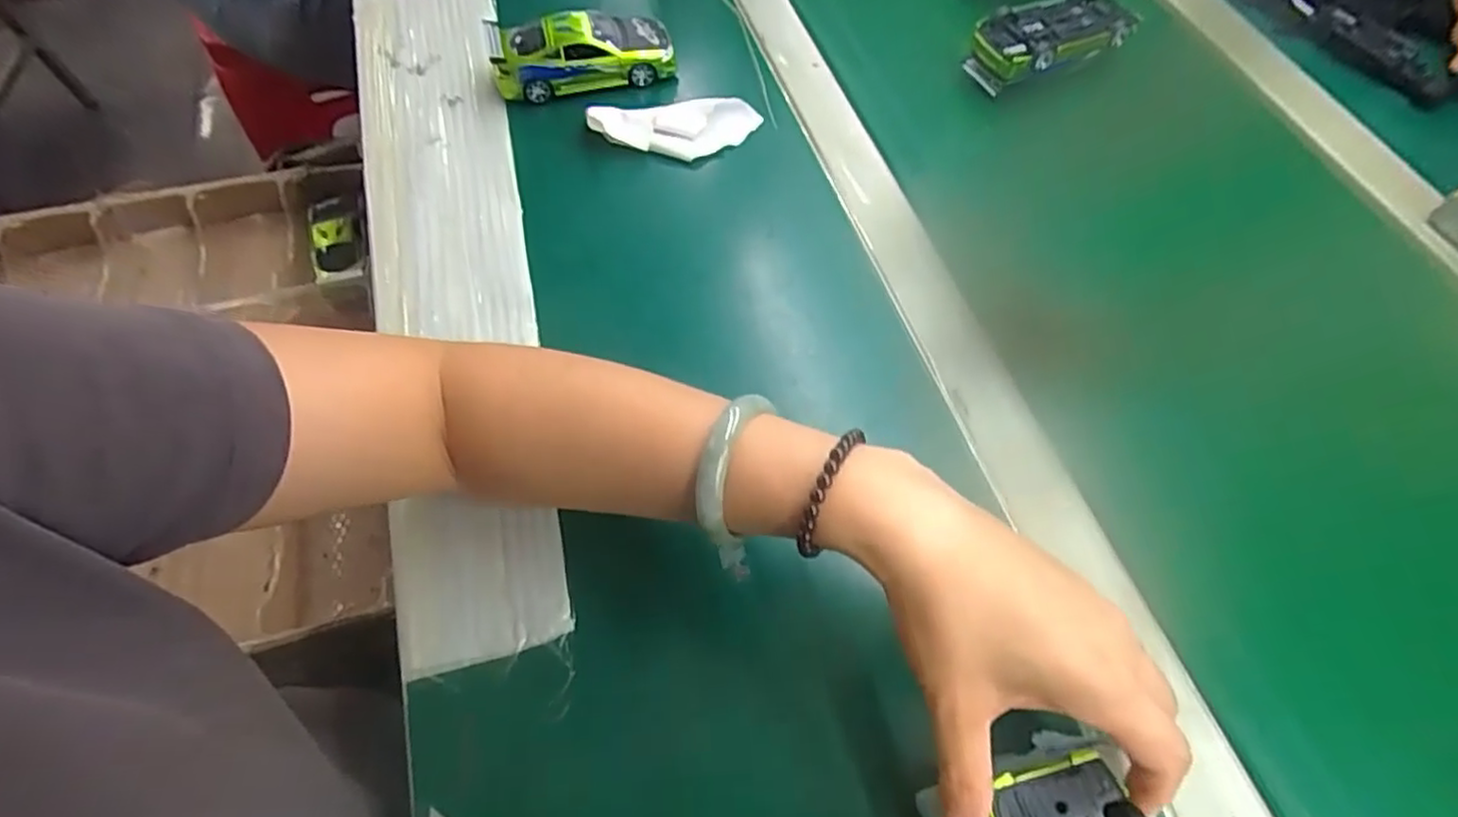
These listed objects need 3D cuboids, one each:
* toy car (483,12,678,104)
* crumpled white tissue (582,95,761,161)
[{"bbox_3d":[-0.108,-0.261,0.494,0.129,0.038,0.049,-11,62,-7],"label":"toy car"},{"bbox_3d":[-0.038,-0.198,0.470,0.113,0.014,0.037,4,62,1],"label":"crumpled white tissue"}]

